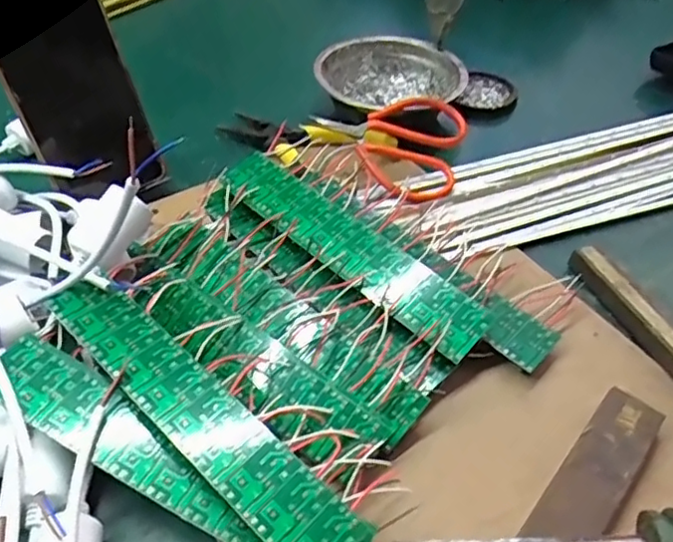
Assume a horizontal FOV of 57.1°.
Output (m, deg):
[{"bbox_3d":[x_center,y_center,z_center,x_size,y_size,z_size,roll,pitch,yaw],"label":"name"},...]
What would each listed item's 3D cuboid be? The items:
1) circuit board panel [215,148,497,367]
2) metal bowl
[{"bbox_3d":[0.007,-0.017,0.392,0.200,0.007,0.039,37,68,23],"label":"circuit board panel"},{"bbox_3d":[0.047,-0.164,0.547,0.124,0.041,0.124,0,48,0],"label":"metal bowl"}]

